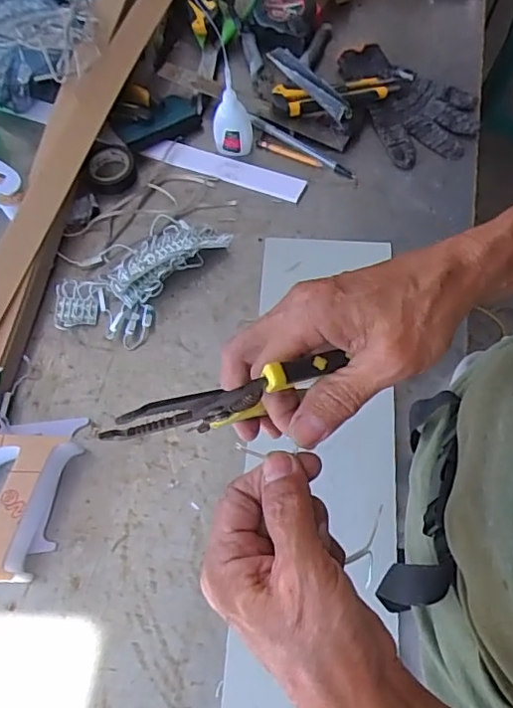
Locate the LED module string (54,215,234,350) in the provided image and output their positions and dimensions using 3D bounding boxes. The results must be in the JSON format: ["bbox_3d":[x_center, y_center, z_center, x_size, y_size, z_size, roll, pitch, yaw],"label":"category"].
[{"bbox_3d":[-0.124,-0.088,0.587,0.097,0.036,0.183,38,73,16],"label":"LED module string"}]

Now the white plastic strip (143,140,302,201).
[{"bbox_3d":[-0.039,-0.221,0.657,0.194,0.004,0.035,21,69,10],"label":"white plastic strip"}]

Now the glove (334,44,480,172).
[{"bbox_3d":[0.192,-0.319,0.689,0.131,0.015,0.192,-24,69,-9],"label":"glove"}]

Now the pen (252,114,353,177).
[{"bbox_3d":[0.052,-0.249,0.663,0.146,0.010,0.015,34,72,14],"label":"pen"}]

